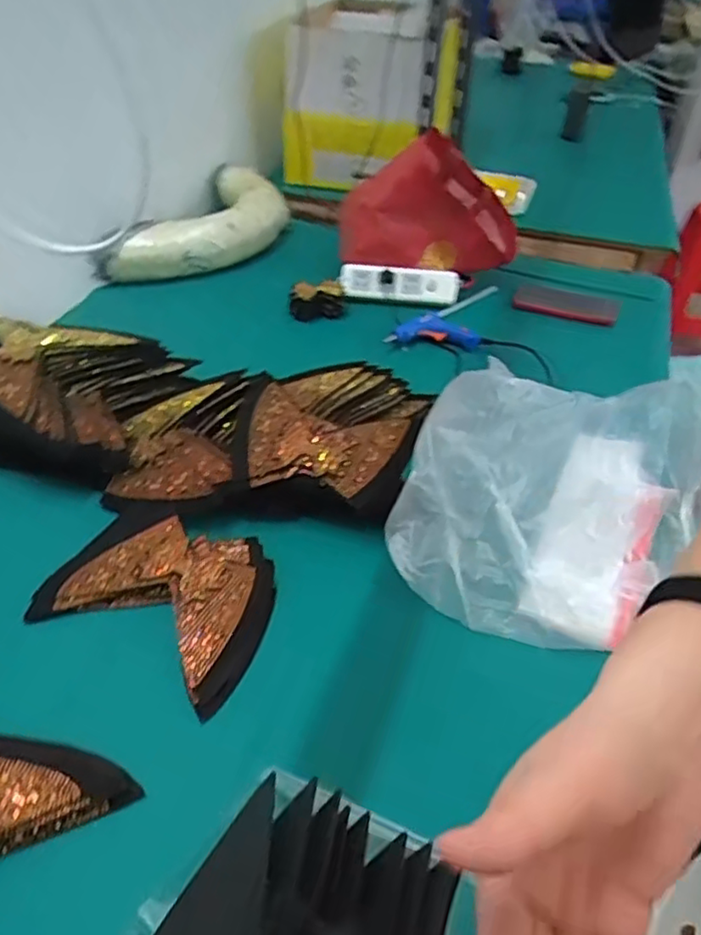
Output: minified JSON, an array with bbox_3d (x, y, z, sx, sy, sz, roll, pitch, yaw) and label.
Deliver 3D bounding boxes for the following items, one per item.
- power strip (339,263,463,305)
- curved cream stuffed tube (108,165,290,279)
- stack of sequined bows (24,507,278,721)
[{"bbox_3d":[0.082,-0.307,1.095,0.198,0.040,0.047,6,42,4],"label":"power strip"},{"bbox_3d":[-0.248,-0.445,1.223,0.196,0.088,0.410,14,43,13],"label":"curved cream stuffed tube"},{"bbox_3d":[-0.183,0.115,0.653,0.228,0.028,0.167,21,45,19],"label":"stack of sequined bows"}]

